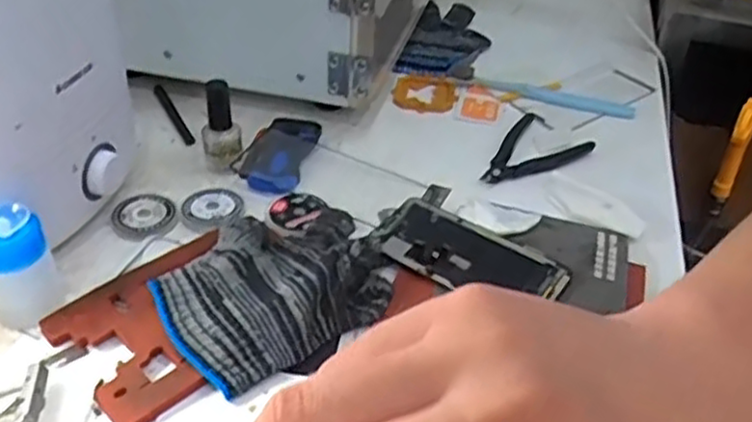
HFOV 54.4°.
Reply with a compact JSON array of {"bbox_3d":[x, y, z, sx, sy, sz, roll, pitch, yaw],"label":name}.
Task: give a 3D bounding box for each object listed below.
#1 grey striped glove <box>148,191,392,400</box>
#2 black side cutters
[{"bbox_3d":[-0.071,0.040,0.502,0.155,0.032,0.133,-24,45,-30],"label":"grey striped glove"},{"bbox_3d":[0.150,-0.057,0.651,0.075,0.010,0.127,17,40,18],"label":"black side cutters"}]

